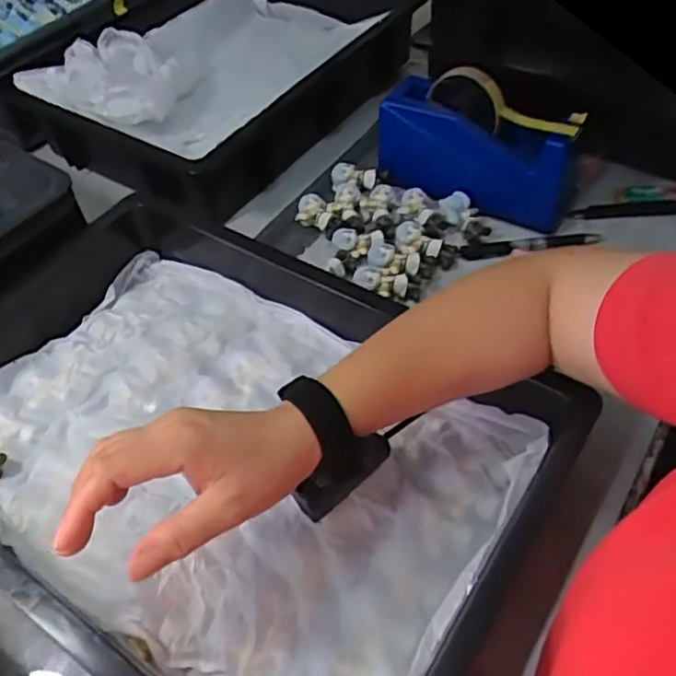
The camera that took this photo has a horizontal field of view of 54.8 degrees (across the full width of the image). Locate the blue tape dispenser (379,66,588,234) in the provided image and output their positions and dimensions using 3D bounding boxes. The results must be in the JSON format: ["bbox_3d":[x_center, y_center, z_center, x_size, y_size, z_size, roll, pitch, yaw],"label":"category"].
[{"bbox_3d":[0.124,-0.172,0.608,0.188,0.132,0.062,21,57,18],"label":"blue tape dispenser"}]

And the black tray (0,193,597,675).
[{"bbox_3d":[-0.104,0.069,0.473,0.446,0.080,0.294,26,57,23],"label":"black tray"}]

